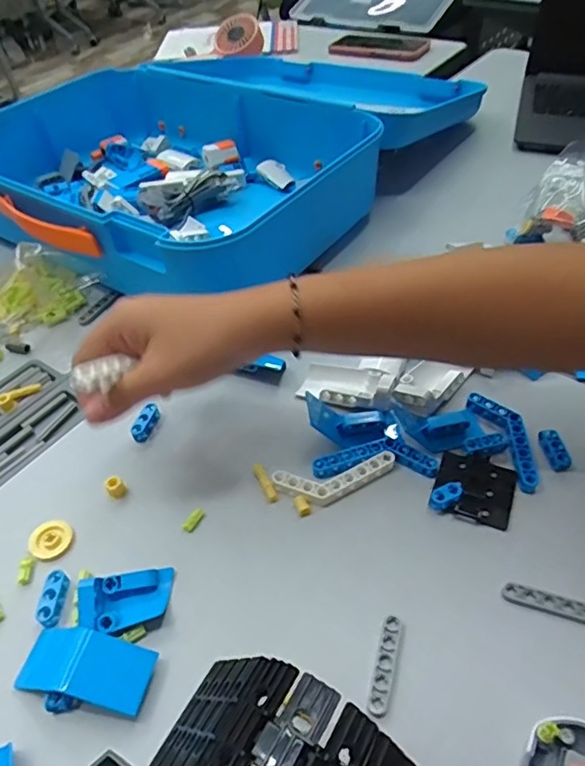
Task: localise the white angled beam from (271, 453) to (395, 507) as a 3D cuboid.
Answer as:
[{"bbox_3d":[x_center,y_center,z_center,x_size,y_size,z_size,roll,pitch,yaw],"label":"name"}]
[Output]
[{"bbox_3d":[0.029,0.063,0.359,0.079,0.010,0.026,-11,47,-6],"label":"white angled beam"}]

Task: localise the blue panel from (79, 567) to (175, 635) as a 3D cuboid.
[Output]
[{"bbox_3d":[-0.093,0.122,0.310,0.050,0.010,0.033,0,46,-20],"label":"blue panel"}]

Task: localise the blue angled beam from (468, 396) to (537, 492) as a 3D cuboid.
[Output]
[{"bbox_3d":[0.150,0.037,0.381,0.023,0.013,0.079,-15,47,-9],"label":"blue angled beam"}]

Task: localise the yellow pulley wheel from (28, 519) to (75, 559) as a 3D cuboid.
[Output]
[{"bbox_3d":[-0.150,0.096,0.342,0.025,0.004,0.025,0,47,0],"label":"yellow pulley wheel"}]

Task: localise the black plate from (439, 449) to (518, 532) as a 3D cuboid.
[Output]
[{"bbox_3d":[0.118,0.067,0.354,0.047,0.006,0.048,12,49,16],"label":"black plate"}]

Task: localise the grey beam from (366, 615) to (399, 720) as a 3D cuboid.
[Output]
[{"bbox_3d":[0.048,0.145,0.286,0.010,0.004,0.049,11,48,15],"label":"grey beam"}]

